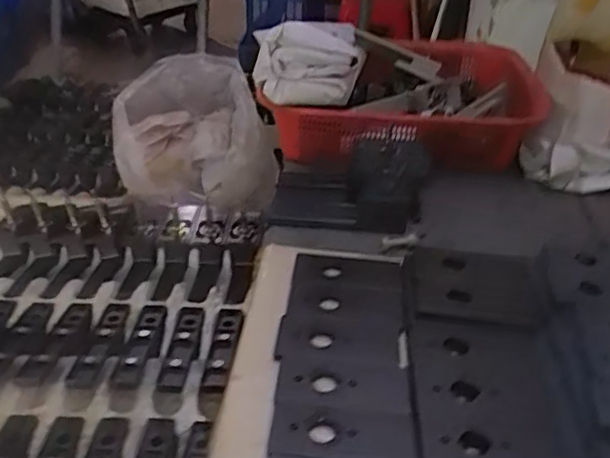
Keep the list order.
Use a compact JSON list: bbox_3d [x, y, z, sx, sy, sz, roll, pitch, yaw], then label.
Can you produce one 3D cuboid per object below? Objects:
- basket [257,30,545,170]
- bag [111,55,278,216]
[{"bbox_3d":[0.144,-0.193,0.908,0.324,0.092,0.362,5,34,6],"label":"basket"},{"bbox_3d":[-0.216,-0.174,1.228,0.293,0.222,0.260,-13,36,-19],"label":"bag"}]

